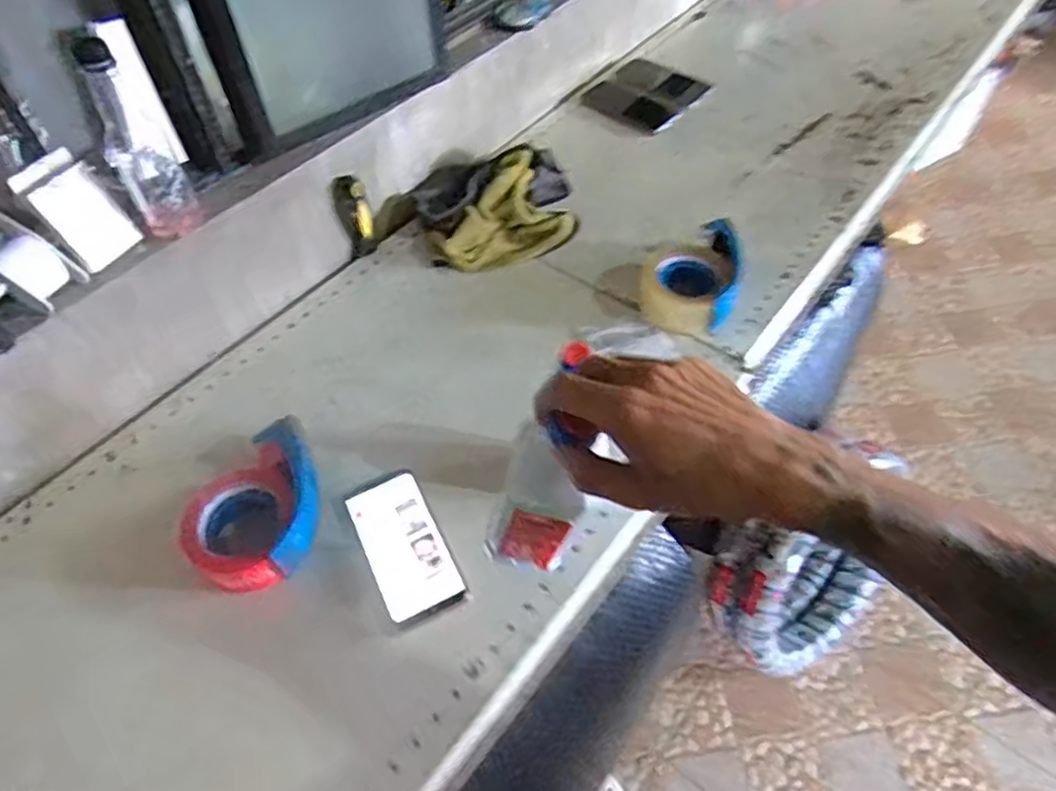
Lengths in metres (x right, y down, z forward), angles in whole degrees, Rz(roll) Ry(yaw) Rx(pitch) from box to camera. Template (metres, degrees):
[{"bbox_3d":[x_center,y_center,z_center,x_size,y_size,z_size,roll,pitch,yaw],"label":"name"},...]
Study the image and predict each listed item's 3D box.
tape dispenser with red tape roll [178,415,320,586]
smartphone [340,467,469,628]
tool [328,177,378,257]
[{"bbox_3d":[-0.263,0.113,0.687,0.157,0.055,0.129,-35,59,-23],"label":"tape dispenser with red tape roll"},{"bbox_3d":[-0.124,0.146,0.687,0.077,0.004,0.152,-27,59,-11],"label":"smartphone"},{"bbox_3d":[-0.229,-0.235,0.920,0.040,0.107,0.035,-27,56,-19],"label":"tool"}]

